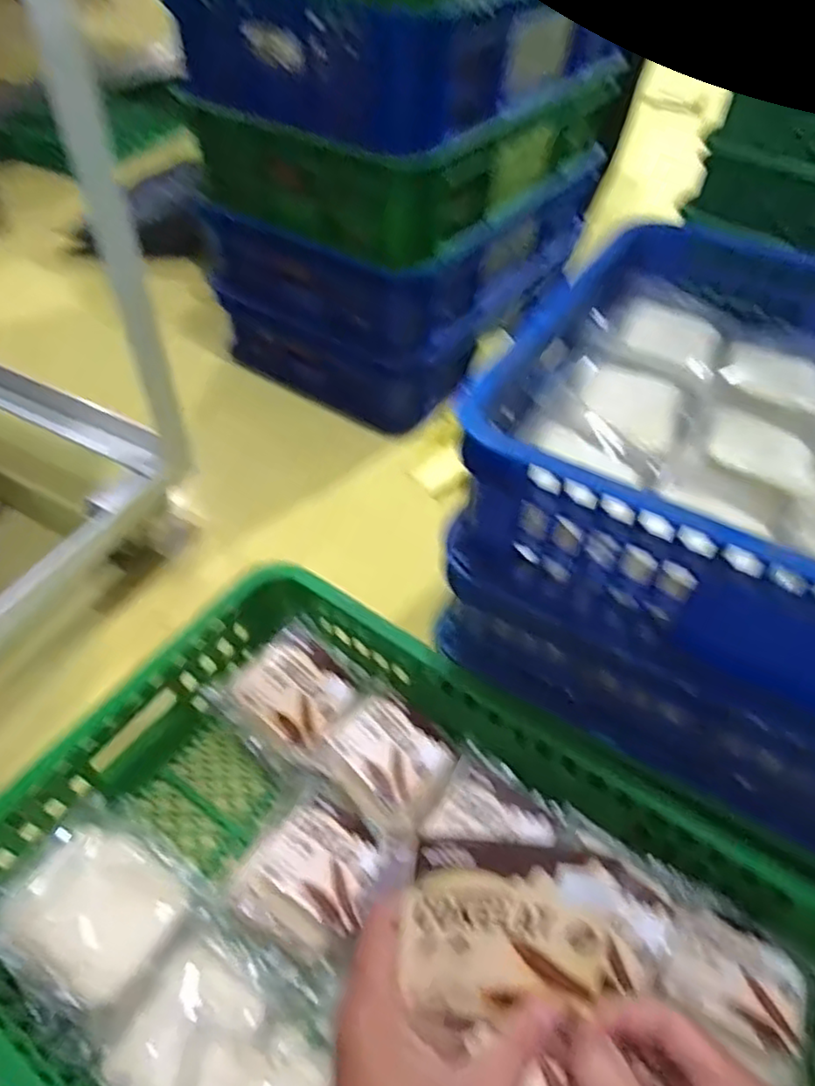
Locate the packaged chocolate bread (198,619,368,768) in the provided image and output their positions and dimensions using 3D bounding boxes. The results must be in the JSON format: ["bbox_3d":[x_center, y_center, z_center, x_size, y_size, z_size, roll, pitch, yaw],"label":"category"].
[{"bbox_3d":[-0.120,0.146,0.663,0.126,0.060,0.115,36,56,24],"label":"packaged chocolate bread"}]

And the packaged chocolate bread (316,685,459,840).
[{"bbox_3d":[-0.017,0.196,0.605,0.101,0.025,0.115,-36,61,-29],"label":"packaged chocolate bread"}]

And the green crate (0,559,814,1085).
[{"bbox_3d":[-0.013,0.321,0.524,0.615,0.159,0.420,29,54,19],"label":"green crate"}]

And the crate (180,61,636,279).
[{"bbox_3d":[0.017,-0.611,1.001,0.379,0.147,0.540,34,56,23],"label":"crate"}]

